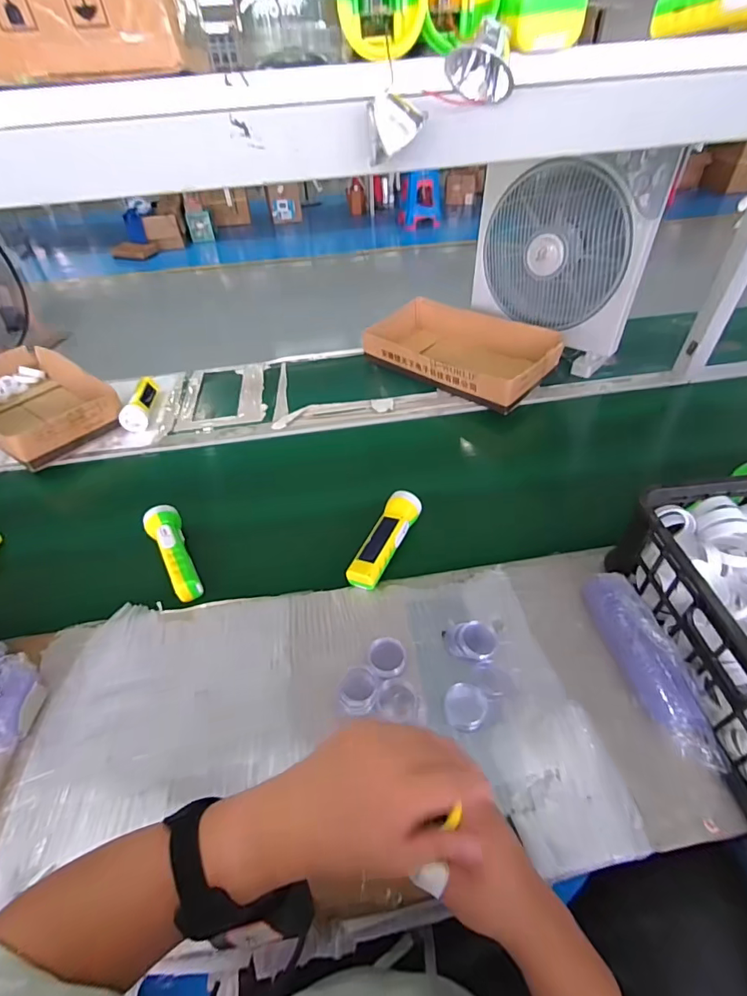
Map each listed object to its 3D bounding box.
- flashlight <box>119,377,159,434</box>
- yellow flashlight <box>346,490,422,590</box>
[{"bbox_3d":[-0.510,-0.211,0.986,0.051,0.042,0.168,-8,45,-6],"label":"flashlight"},{"bbox_3d":[0.017,0.060,0.667,0.050,0.037,0.172,19,48,21],"label":"yellow flashlight"}]

